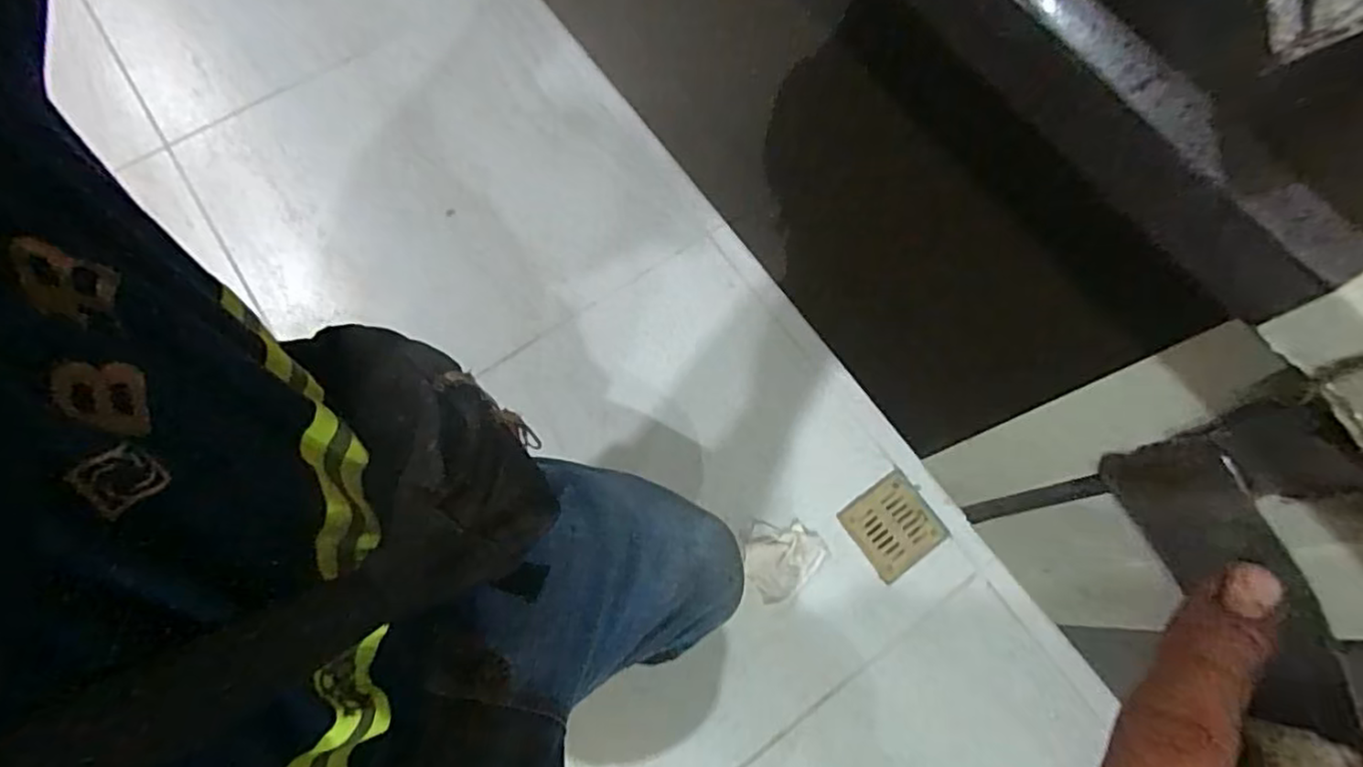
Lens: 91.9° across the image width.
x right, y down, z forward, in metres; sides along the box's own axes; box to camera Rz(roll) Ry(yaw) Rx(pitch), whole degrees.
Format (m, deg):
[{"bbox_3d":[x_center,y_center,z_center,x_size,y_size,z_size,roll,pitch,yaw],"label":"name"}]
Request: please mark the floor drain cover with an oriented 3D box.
[{"bbox_3d":[0.286,0.193,0.891,0.116,0.007,0.111,-33,76,-11],"label":"floor drain cover"}]

